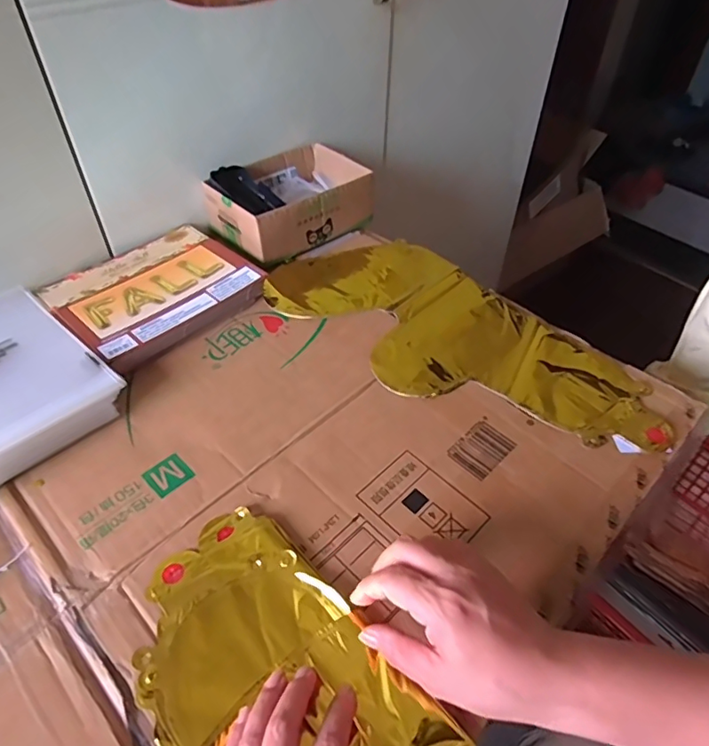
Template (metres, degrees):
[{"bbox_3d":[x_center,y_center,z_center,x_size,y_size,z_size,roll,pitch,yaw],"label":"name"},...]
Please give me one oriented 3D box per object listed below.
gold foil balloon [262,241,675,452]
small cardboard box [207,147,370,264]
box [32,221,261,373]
[{"bbox_3d":[0.102,-0.045,0.577,0.432,0.011,0.196,34,55,28],"label":"gold foil balloon"},{"bbox_3d":[-0.086,-0.223,0.705,0.181,0.072,0.138,-29,53,-25],"label":"small cardboard box"},{"bbox_3d":[-0.228,-0.094,0.619,0.176,0.026,0.204,32,54,26],"label":"box"}]

